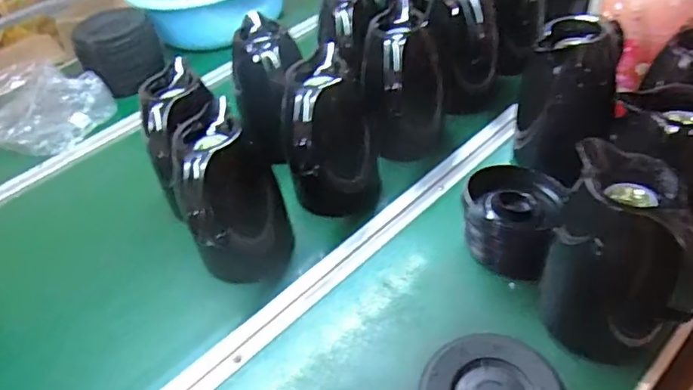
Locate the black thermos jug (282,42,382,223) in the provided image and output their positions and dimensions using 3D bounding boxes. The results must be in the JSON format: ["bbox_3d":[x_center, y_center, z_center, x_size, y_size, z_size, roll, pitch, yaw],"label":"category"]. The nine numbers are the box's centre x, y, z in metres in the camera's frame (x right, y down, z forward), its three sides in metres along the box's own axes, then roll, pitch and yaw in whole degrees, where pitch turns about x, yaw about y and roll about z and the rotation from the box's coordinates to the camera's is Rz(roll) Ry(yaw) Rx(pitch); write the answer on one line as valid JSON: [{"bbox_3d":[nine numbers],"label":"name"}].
[{"bbox_3d":[-0.020,-0.066,0.740,0.117,0.199,0.131,-10,42,0],"label":"black thermos jug"}]

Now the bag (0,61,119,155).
[{"bbox_3d":[-0.586,-0.171,1.021,0.279,0.065,0.198,15,48,25],"label":"bag"}]

